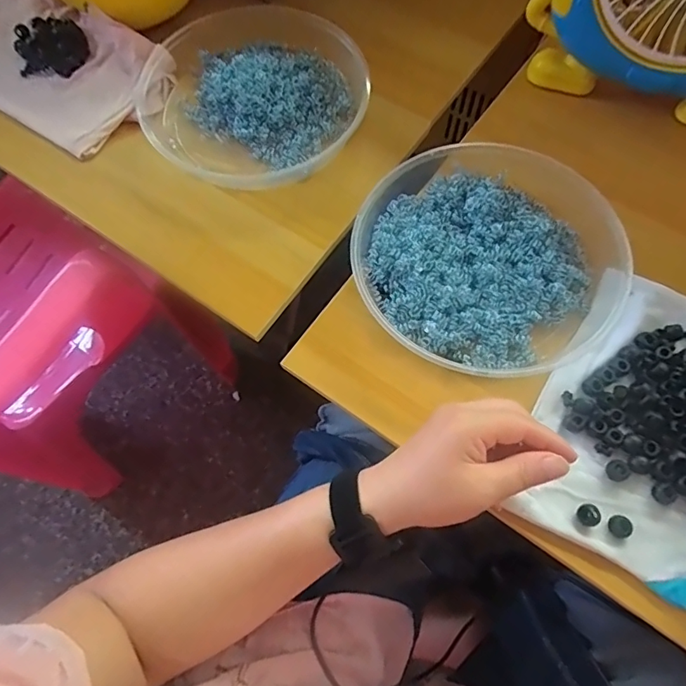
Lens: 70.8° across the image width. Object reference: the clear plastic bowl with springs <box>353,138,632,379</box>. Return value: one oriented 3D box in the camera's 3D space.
[{"bbox_3d":[0.129,-0.079,0.429,0.224,0.031,0.213,-1,68,1],"label":"clear plastic bowl with springs"}]

